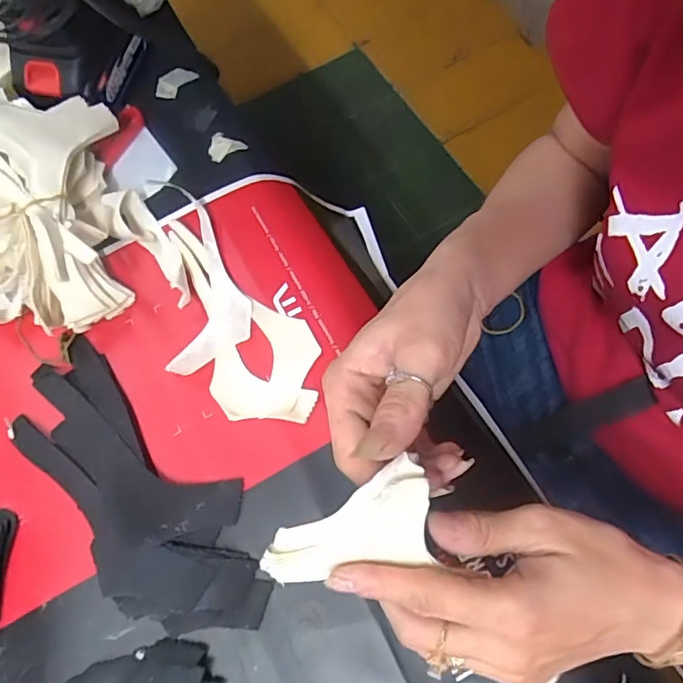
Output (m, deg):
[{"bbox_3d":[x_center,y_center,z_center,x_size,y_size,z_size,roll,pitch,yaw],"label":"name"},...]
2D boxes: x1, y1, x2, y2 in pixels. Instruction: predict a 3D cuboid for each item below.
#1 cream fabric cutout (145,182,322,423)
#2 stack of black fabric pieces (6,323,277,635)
[{"bbox_3d":[-0.092,-0.021,0.411,0.089,0.015,0.199,-40,71,-12],"label":"cream fabric cutout"},{"bbox_3d":[-0.141,0.098,0.368,0.229,0.014,0.093,37,75,16],"label":"stack of black fabric pieces"}]

